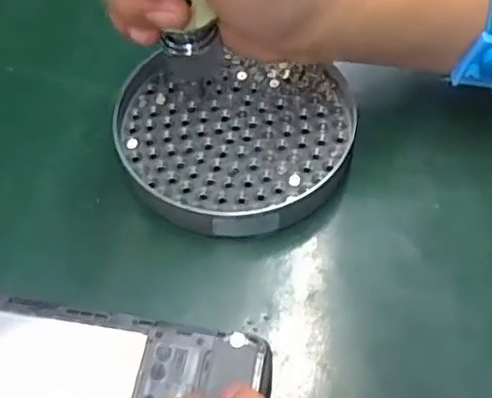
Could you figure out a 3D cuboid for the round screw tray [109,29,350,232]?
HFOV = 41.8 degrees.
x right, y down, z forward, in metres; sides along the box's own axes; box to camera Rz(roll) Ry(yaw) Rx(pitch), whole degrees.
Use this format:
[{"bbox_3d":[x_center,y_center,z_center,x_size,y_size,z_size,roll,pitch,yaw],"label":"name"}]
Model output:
[{"bbox_3d":[-0.007,-0.032,0.316,0.113,0.021,0.102,4,57,1],"label":"round screw tray"}]

